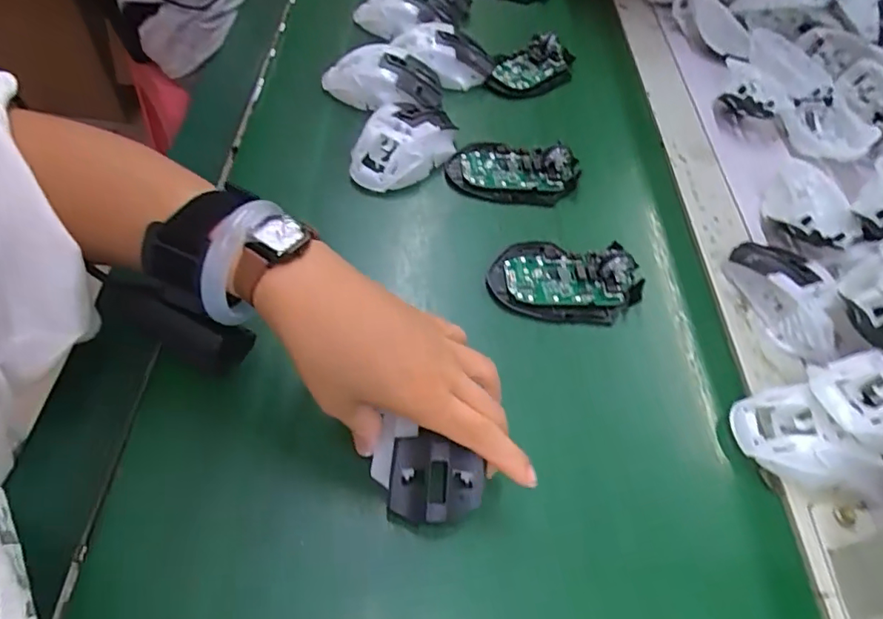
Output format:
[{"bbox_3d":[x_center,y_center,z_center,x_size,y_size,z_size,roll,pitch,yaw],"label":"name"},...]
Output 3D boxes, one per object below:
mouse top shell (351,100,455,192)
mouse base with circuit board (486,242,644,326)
[{"bbox_3d":[-0.033,-0.136,0.457,0.058,0.039,0.091,34,56,20],"label":"mouse top shell"},{"bbox_3d":[0.093,-0.024,0.407,0.110,0.025,0.067,8,55,2],"label":"mouse base with circuit board"}]

